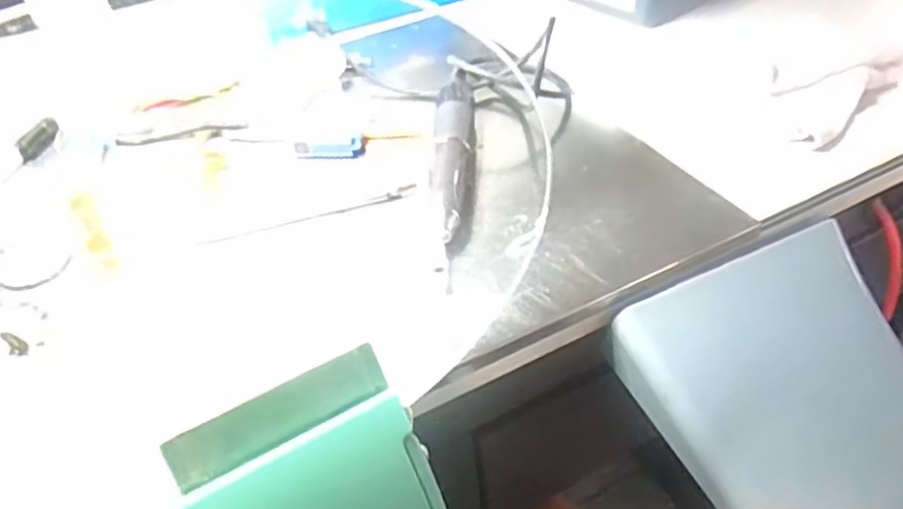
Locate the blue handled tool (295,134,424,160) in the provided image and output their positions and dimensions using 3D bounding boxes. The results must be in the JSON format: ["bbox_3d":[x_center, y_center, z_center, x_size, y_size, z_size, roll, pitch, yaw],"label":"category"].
[{"bbox_3d":[-0.061,-0.073,0.460,0.081,0.010,0.014,-10,41,-8],"label":"blue handled tool"}]

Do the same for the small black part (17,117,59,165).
[{"bbox_3d":[-0.289,-0.083,0.490,0.015,0.013,0.046,-5,41,-2],"label":"small black part"}]

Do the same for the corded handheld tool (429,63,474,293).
[{"bbox_3d":[0.001,-0.061,0.420,0.025,0.028,0.208,-1,41,2],"label":"corded handheld tool"}]

